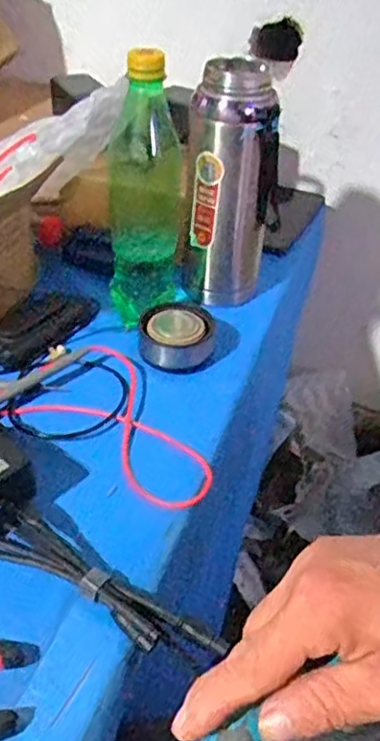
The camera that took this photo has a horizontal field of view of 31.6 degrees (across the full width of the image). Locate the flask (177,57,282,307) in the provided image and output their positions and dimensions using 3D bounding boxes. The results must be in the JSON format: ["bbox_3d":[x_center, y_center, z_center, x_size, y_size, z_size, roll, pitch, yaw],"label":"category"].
[{"bbox_3d":[0.035,-0.170,0.629,0.081,0.209,0.062,4,39,1],"label":"flask"}]

